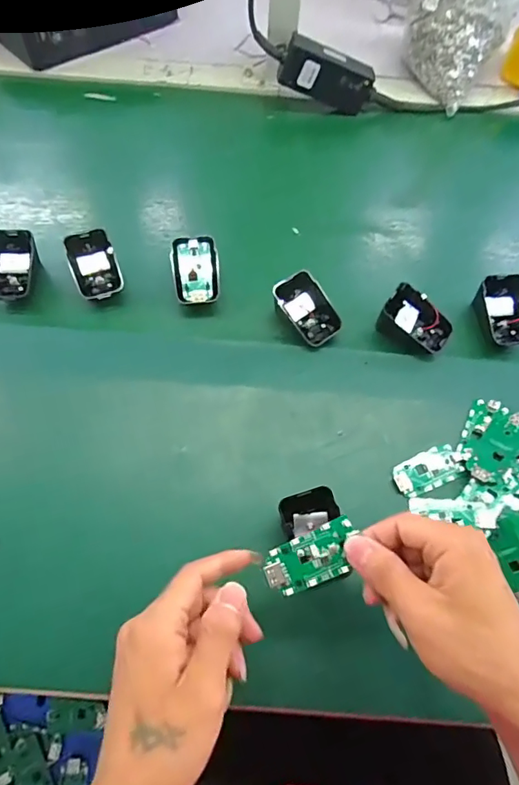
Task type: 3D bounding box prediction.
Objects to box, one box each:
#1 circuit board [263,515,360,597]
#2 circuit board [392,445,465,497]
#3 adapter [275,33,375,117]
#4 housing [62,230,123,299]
[{"bbox_3d":[0.034,0.104,0.306,0.061,0.010,0.031,-21,66,-10],"label":"circuit board"},{"bbox_3d":[0.146,0.067,0.416,0.062,0.005,0.031,-21,64,-11],"label":"circuit board"},{"bbox_3d":[0.086,-0.398,0.608,0.117,0.053,0.034,12,62,-20],"label":"adapter"},{"bbox_3d":[-0.165,-0.125,0.485,0.046,0.039,0.067,-22,66,-11],"label":"housing"}]

